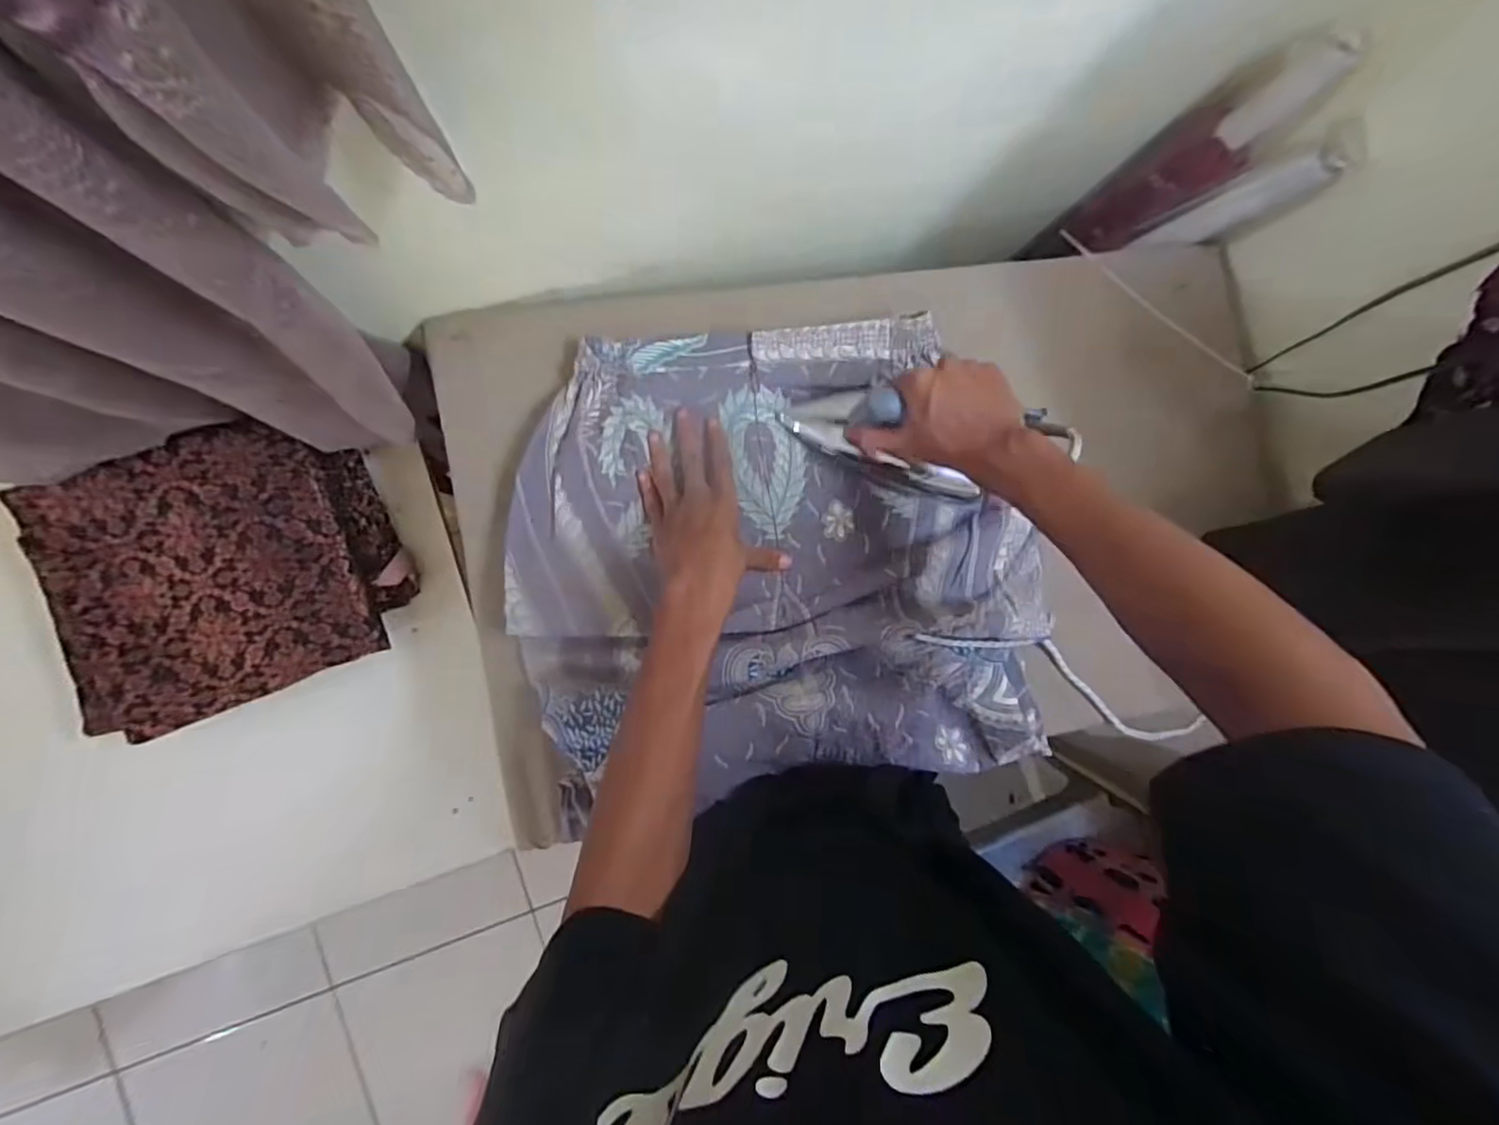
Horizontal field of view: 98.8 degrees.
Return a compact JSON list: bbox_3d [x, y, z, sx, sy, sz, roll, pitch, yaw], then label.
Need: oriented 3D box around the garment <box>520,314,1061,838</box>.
[{"bbox_3d":[0.029,-0.008,0.576,0.457,0.059,0.410,-7,81,-8],"label":"garment"}]

